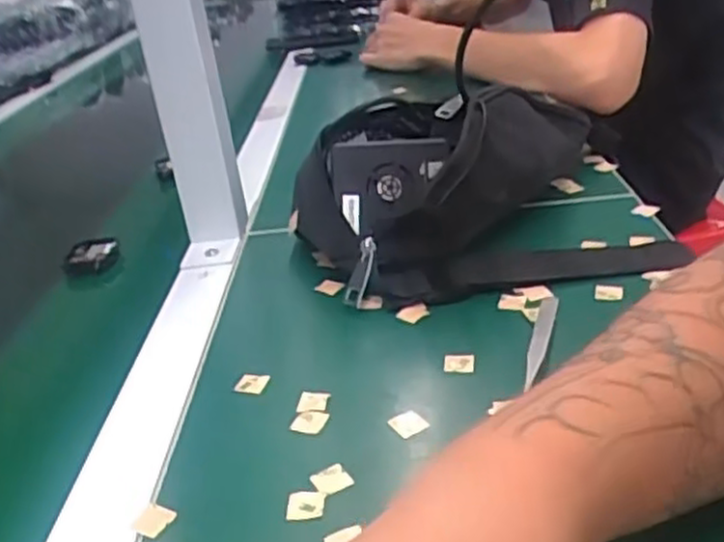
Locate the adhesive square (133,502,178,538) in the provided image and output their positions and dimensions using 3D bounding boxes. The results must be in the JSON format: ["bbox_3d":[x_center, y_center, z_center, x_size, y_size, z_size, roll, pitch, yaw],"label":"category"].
[{"bbox_3d":[-0.088,0.104,0.317,0.015,0.004,0.015,9,30,30],"label":"adhesive square"}]

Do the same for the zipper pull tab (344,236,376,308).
[{"bbox_3d":[-0.001,0.000,0.461,0.011,0.043,0.008,11,-9,32],"label":"zipper pull tab"}]

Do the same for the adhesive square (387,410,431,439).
[{"bbox_3d":[0.021,0.072,0.358,0.015,0.004,0.017,-22,30,-29],"label":"adhesive square"}]

